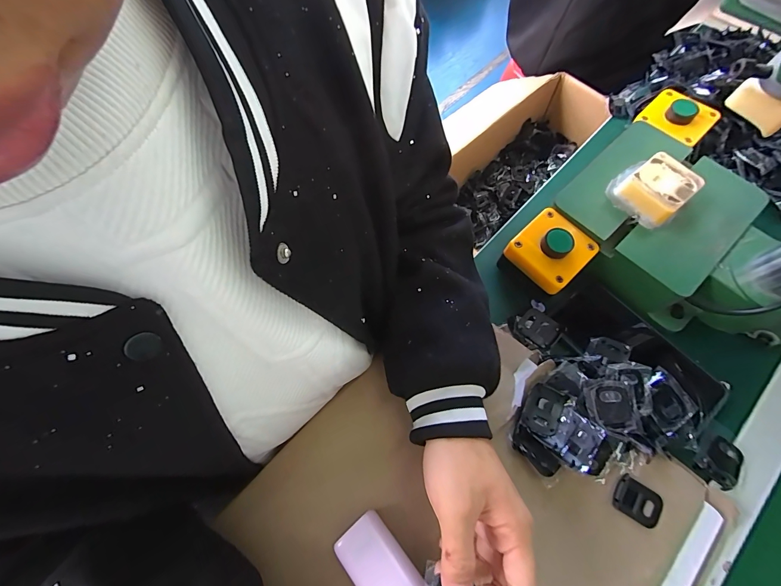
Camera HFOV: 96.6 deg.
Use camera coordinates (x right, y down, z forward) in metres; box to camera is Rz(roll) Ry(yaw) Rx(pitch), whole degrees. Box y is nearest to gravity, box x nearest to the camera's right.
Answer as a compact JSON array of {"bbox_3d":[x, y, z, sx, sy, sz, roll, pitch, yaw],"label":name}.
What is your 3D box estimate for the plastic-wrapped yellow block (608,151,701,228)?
[{"bbox_3d":[0.264,-0.107,0.353,0.062,0.034,0.065,-40,73,-13],"label":"plastic-wrapped yellow block"}]

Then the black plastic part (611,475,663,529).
[{"bbox_3d":[0.214,0.180,0.302,0.037,0.007,0.029,30,72,12],"label":"black plastic part"}]

